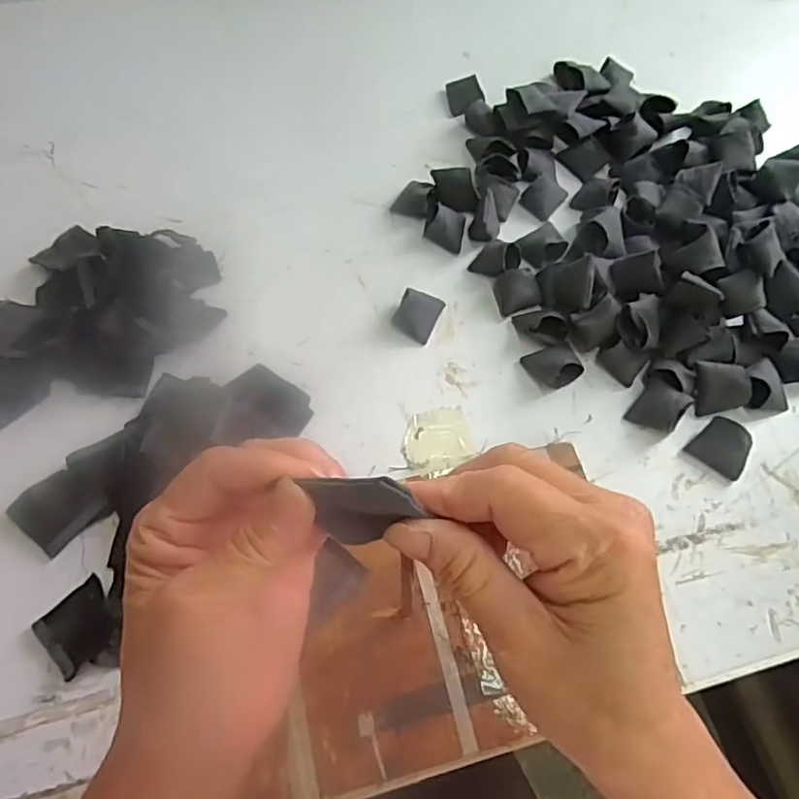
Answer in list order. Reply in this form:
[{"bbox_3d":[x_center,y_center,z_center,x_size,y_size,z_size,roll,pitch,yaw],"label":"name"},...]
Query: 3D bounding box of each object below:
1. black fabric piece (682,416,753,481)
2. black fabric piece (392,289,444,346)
[{"bbox_3d":[0.249,0.036,0.454,0.042,0.022,0.033,32,66,13],"label":"black fabric piece"},{"bbox_3d":[0.016,-0.074,0.501,0.034,0.020,0.042,23,64,9],"label":"black fabric piece"}]

